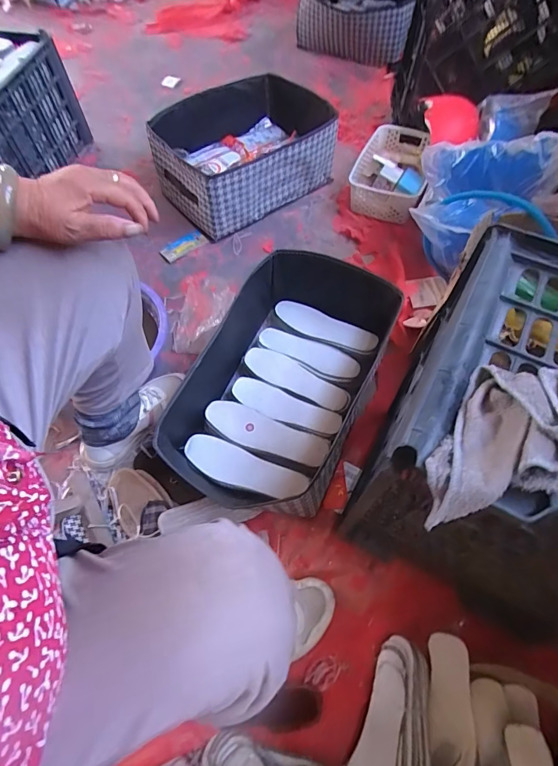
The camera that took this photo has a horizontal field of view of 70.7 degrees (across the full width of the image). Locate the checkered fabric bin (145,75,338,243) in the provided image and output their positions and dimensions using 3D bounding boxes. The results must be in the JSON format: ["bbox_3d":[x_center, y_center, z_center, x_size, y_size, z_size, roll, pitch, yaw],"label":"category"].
[{"bbox_3d":[-0.094,-0.625,1.066,0.426,0.179,0.336,-35,67,-16],"label":"checkered fabric bin"}]

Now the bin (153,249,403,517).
[{"bbox_3d":[0.020,-0.006,0.747,0.285,0.163,0.476,23,65,13],"label":"bin"}]

